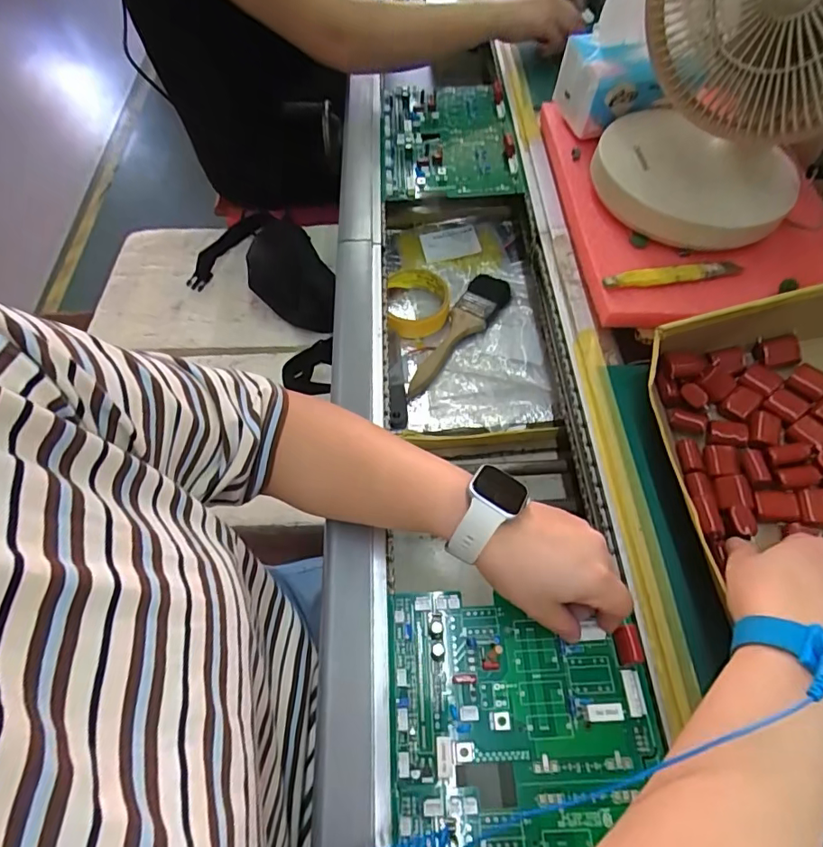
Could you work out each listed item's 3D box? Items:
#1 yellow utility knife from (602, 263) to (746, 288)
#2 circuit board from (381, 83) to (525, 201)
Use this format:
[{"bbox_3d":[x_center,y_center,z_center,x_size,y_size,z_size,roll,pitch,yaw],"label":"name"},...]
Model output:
[{"bbox_3d":[0.245,-0.141,0.473,0.136,0.009,0.020,-13,63,-5],"label":"yellow utility knife"},{"bbox_3d":[0.047,-0.375,0.665,0.169,0.039,0.215,-2,62,0],"label":"circuit board"}]

